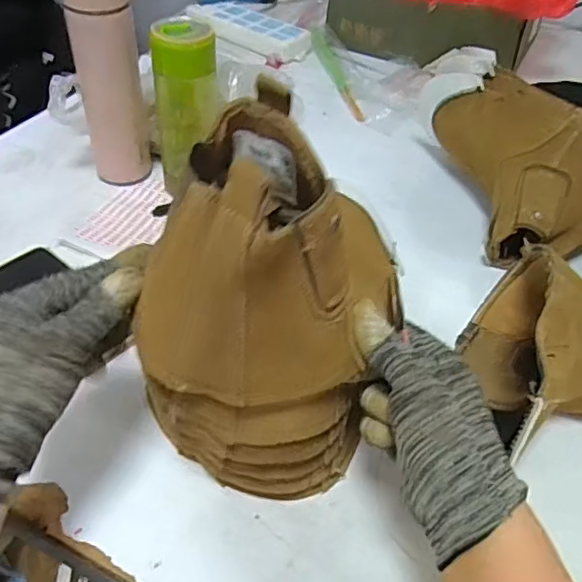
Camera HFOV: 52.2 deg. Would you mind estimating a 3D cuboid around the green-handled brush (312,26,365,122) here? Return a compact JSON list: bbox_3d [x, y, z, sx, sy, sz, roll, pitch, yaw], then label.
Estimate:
[{"bbox_3d":[0.069,-0.357,0.949,0.021,0.016,0.307,-5,45,-10],"label":"green-handled brush"}]

